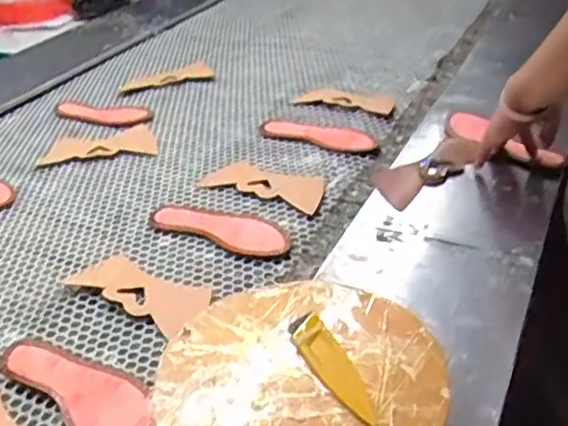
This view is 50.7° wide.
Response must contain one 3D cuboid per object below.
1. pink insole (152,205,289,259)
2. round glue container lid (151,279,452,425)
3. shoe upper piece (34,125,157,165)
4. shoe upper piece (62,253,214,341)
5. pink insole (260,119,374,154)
[{"bbox_3d":[-0.087,0.017,0.853,0.223,0.012,0.083,16,40,28],"label":"pink insole"},{"bbox_3d":[0.016,0.125,0.522,0.237,0.014,0.190,1,37,11],"label":"round glue container lid"},{"bbox_3d":[-0.329,-0.125,1.091,0.200,0.009,0.106,-4,35,2],"label":"shoe upper piece"},{"bbox_3d":[-0.182,0.095,0.757,0.192,0.011,0.080,19,37,28],"label":"shoe upper piece"},{"bbox_3d":[0.059,-0.138,1.053,0.213,0.012,0.069,17,40,29],"label":"pink insole"}]

